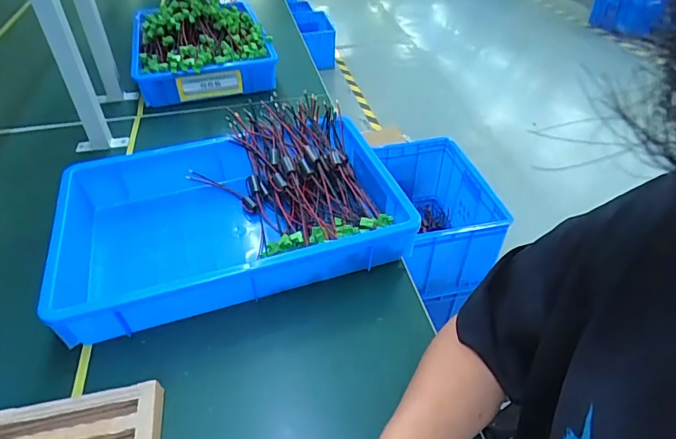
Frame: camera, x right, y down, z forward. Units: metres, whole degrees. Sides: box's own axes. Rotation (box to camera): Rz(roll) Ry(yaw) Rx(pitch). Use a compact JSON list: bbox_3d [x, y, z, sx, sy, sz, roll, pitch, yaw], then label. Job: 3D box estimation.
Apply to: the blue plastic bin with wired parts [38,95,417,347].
[{"bbox_3d":[-0.146,-0.013,0.634,0.431,0.115,0.279,-13,44,-14],"label":"blue plastic bin with wired parts"}]

